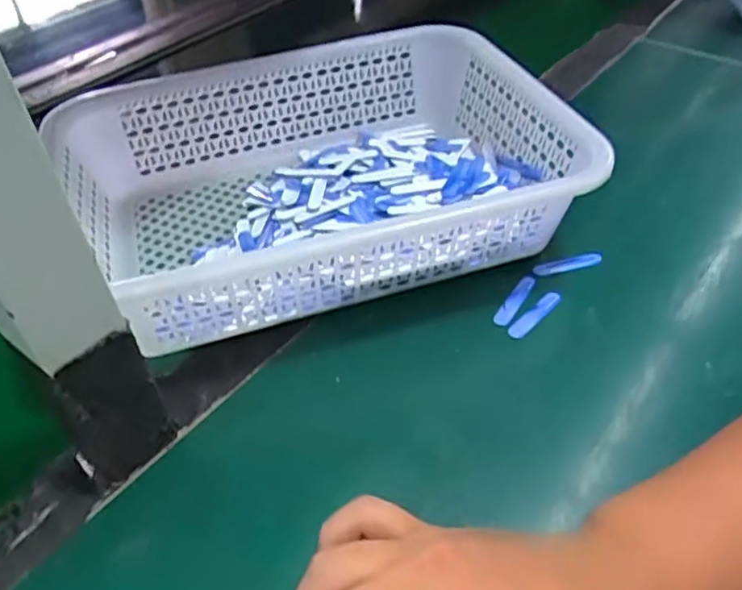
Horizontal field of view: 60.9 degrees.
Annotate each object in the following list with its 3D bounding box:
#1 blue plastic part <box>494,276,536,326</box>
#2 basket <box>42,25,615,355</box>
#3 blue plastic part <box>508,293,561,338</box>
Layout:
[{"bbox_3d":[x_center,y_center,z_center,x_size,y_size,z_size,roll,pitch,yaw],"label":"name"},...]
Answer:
[{"bbox_3d":[0.098,0.004,0.430,0.010,0.009,0.048,25,52,26],"label":"blue plastic part"},{"bbox_3d":[-0.037,-0.090,0.468,0.341,0.081,0.261,-17,46,-12],"label":"basket"},{"bbox_3d":[0.110,0.012,0.419,0.009,0.011,0.053,32,55,31],"label":"blue plastic part"}]

